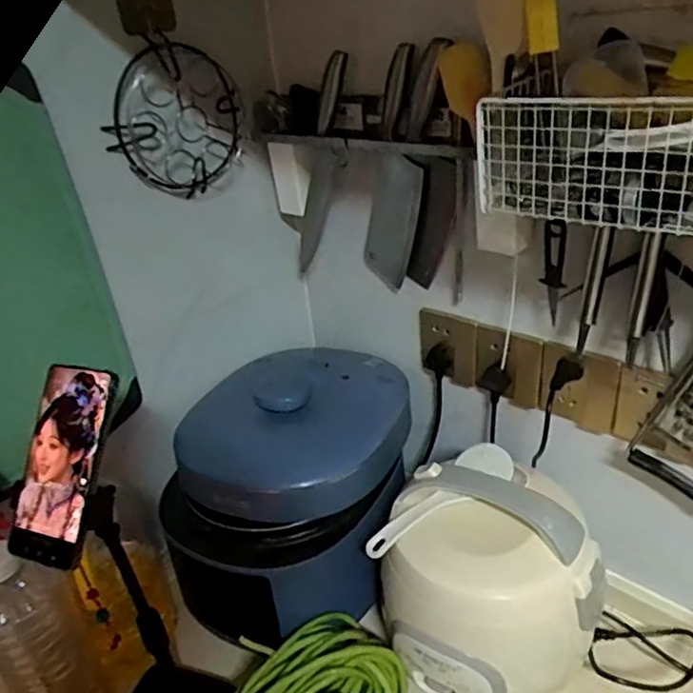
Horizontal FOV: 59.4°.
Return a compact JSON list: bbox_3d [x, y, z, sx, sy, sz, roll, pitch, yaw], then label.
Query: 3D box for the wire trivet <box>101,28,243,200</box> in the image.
[{"bbox_3d":[-0.190,-0.264,0.716,0.038,0.160,0.165,30,7,40],"label":"wire trivet"}]

